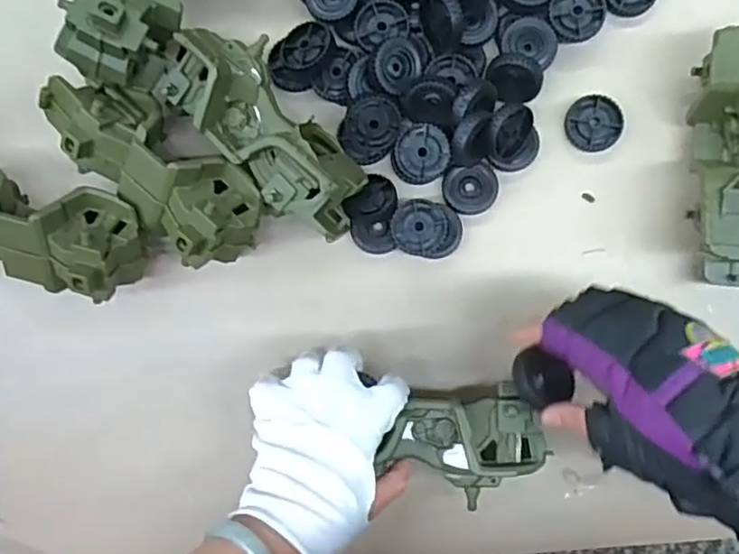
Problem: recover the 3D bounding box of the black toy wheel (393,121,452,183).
[{"bbox_3d":[0.041,-0.098,0.521,0.044,0.025,0.043,0,88,4],"label":"black toy wheel"}]

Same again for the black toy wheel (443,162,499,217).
[{"bbox_3d":[0.081,-0.071,0.527,0.043,0.013,0.040,0,88,4],"label":"black toy wheel"}]

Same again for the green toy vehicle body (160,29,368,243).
[{"bbox_3d":[-0.078,-0.109,0.492,0.079,0.062,0.183,-41,87,0],"label":"green toy vehicle body"}]

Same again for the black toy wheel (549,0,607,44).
[{"bbox_3d":[0.166,-0.211,0.520,0.044,0.016,0.051,27,90,5],"label":"black toy wheel"}]

